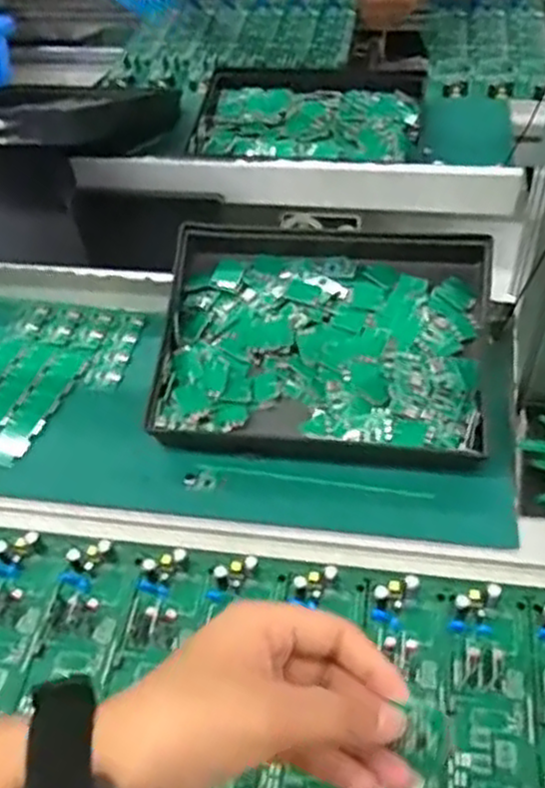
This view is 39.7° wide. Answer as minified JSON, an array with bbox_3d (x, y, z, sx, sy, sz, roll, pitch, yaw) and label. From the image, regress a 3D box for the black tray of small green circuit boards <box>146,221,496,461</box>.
[{"bbox_3d":[0.039,-0.041,0.539,0.230,0.031,0.179,4,64,7],"label":"black tray of small green circuit boards"}]

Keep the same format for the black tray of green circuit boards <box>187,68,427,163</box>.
[{"bbox_3d":[0.038,-0.273,0.768,0.217,0.048,0.189,4,51,9],"label":"black tray of green circuit boards"}]

